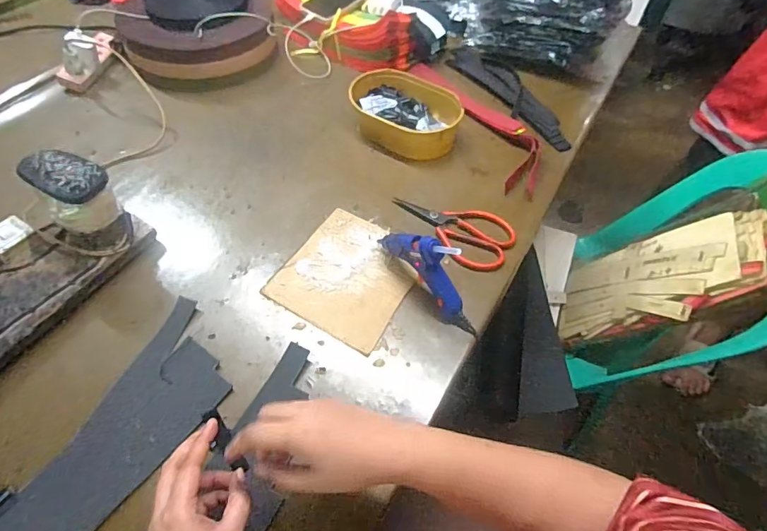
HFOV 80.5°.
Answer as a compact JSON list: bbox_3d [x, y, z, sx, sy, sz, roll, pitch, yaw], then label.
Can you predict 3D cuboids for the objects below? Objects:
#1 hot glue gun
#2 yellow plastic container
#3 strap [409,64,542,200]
[{"bbox_3d":[0.054,0.003,0.534,0.024,0.094,0.151,-34,61,-24],"label":"hot glue gun"},{"bbox_3d":[0.035,-0.245,0.733,0.184,0.058,0.131,22,56,14],"label":"yellow plastic container"},{"bbox_3d":[0.166,-0.245,0.759,0.095,0.033,0.350,-19,56,-15],"label":"strap"}]

